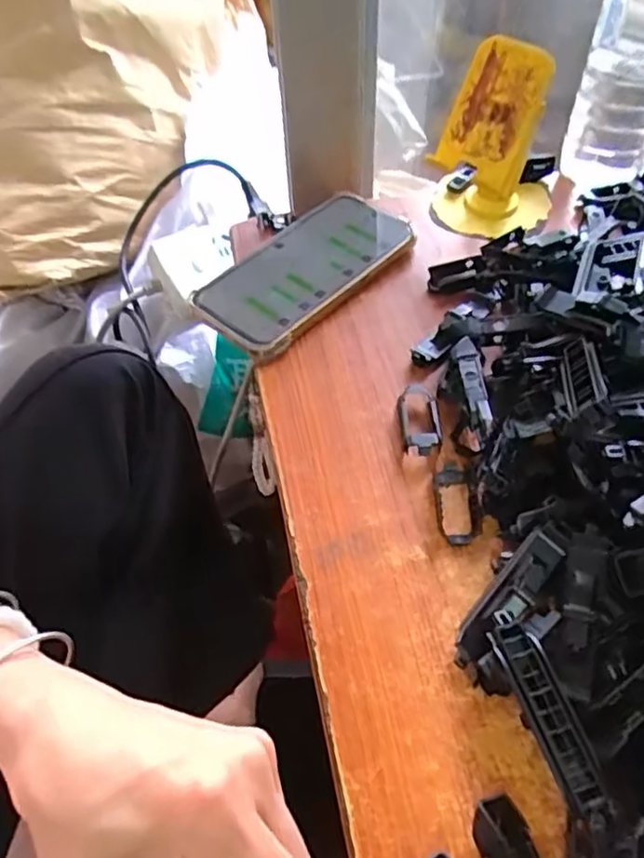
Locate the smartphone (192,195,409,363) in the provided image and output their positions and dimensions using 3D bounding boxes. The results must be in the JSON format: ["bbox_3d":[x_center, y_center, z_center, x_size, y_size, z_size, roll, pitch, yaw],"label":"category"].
[{"bbox_3d":[-0.013,-0.119,0.479,0.084,0.014,0.166,36,62,25],"label":"smartphone"}]

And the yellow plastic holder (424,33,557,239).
[{"bbox_3d":[0.134,-0.217,0.488,0.087,0.119,0.078,18,55,15],"label":"yellow plastic holder"}]

